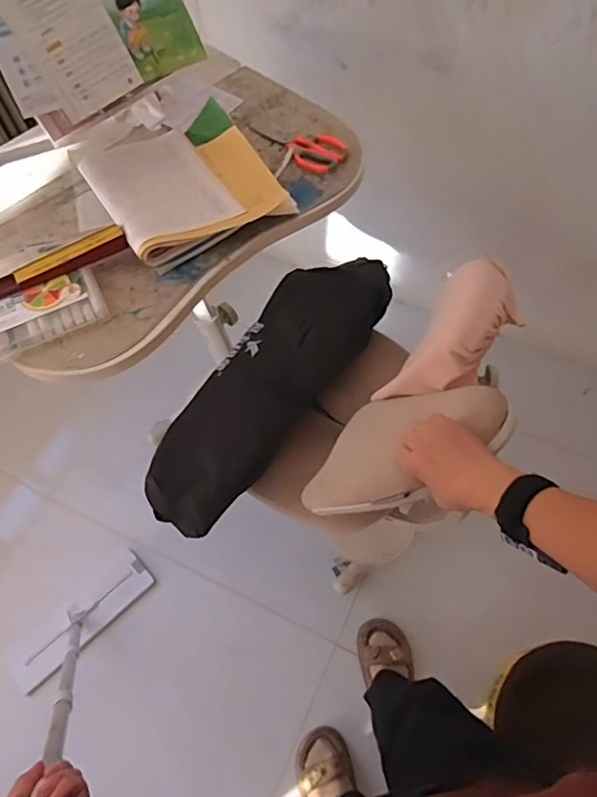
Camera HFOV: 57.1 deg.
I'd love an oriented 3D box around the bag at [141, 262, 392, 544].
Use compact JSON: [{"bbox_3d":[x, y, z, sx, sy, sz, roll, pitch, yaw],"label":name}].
[{"bbox_3d":[-0.058,-0.051,1.072,0.222,0.096,0.646,30,66,17],"label":"bag"}]

